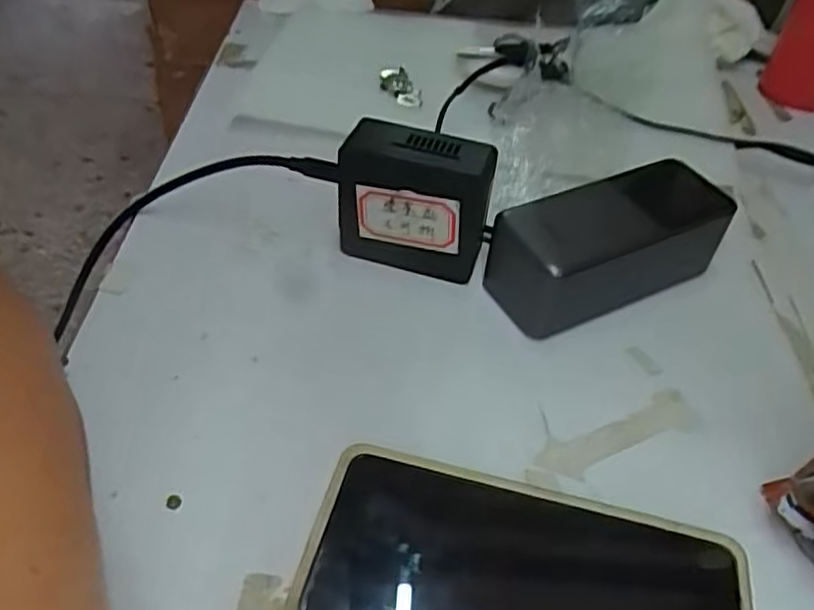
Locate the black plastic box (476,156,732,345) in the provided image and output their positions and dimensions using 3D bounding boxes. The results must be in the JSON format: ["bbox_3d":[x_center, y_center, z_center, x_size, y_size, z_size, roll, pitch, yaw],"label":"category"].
[{"bbox_3d":[0.105,-0.034,0.380,0.138,0.056,0.056,-21,51,-23],"label":"black plastic box"}]

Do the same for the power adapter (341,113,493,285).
[{"bbox_3d":[0.004,-0.056,0.376,0.077,0.074,0.034,12,46,8],"label":"power adapter"}]

